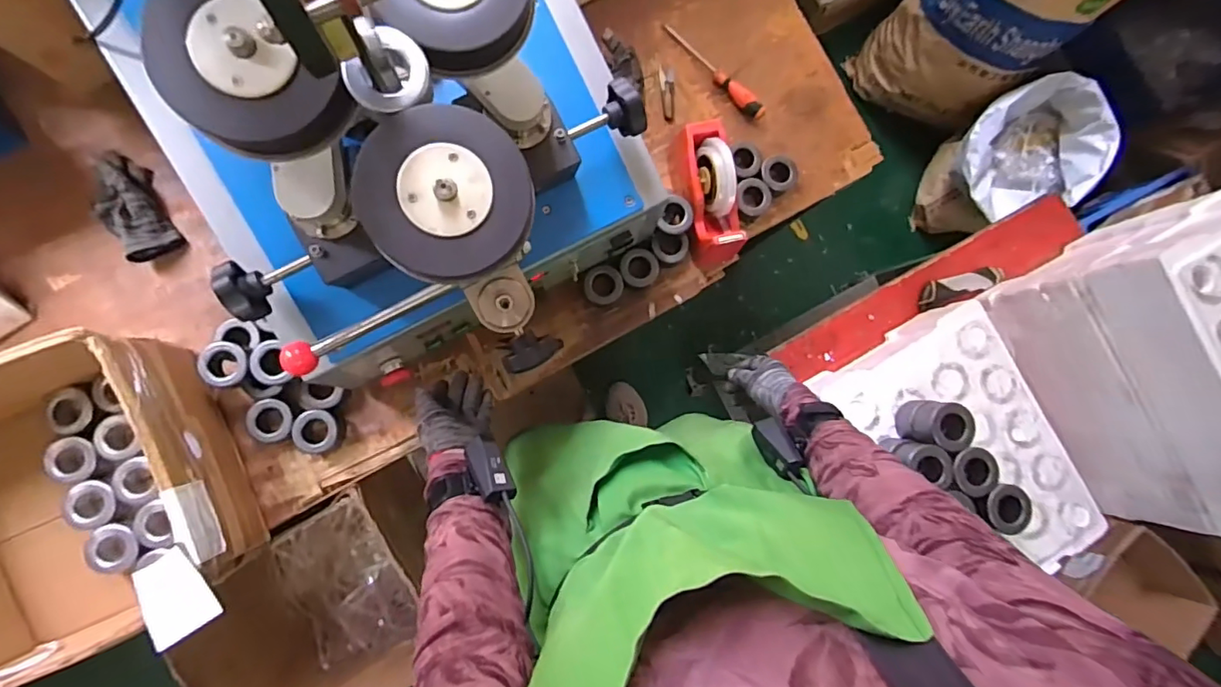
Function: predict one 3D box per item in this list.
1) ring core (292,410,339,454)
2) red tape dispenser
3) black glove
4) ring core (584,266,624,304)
[{"bbox_3d":[-0.419,0.126,0.777,0.058,0.043,0.059,1,85,-7],"label":"ring core"},{"bbox_3d":[0.152,-0.230,0.829,0.072,0.116,0.209,-16,88,-8],"label":"red tape dispenser"},{"bbox_3d":[-0.688,-0.196,0.769,0.082,0.043,0.159,-27,89,-9],"label":"black glove"},{"bbox_3d":[-0.012,-0.089,0.844,0.059,0.041,0.057,1,85,-7],"label":"ring core"}]

